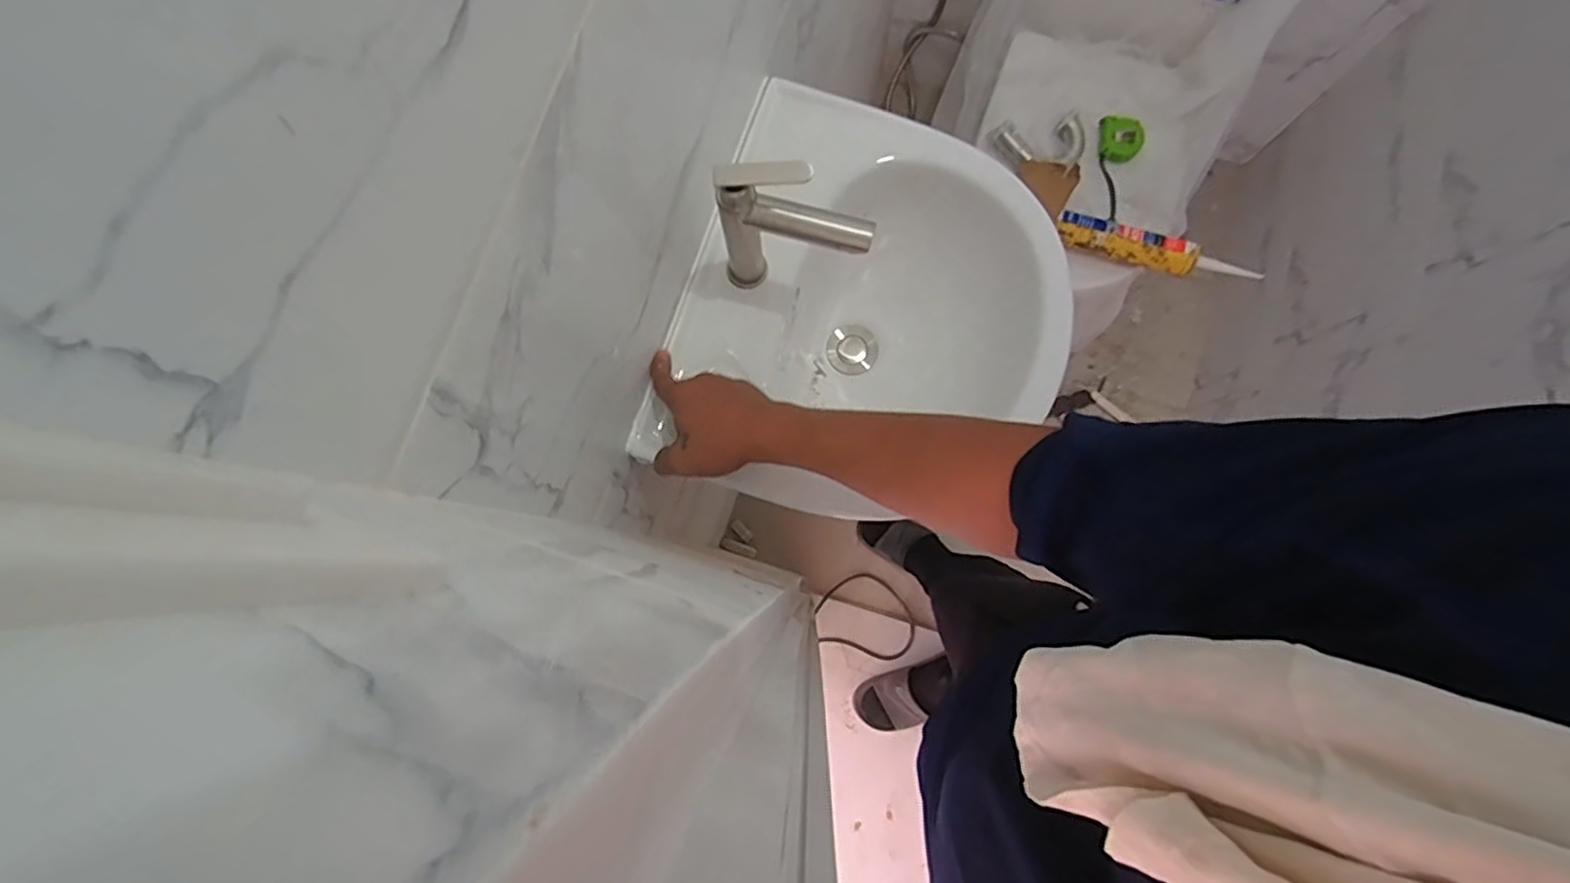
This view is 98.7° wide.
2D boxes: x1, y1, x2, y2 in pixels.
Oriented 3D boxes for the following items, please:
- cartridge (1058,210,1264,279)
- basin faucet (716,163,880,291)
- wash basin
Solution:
[{"bbox_3d":[0.571,-0.292,1.026,0.309,0.060,0.057,19,81,4],"label":"cartridge"},{"bbox_3d":[0.009,-0.173,0.567,0.124,0.166,0.037,12,80,3],"label":"basin faucet"},{"bbox_3d":[0.088,-0.114,0.698,0.352,0.155,0.372,18,81,4],"label":"wash basin"}]

